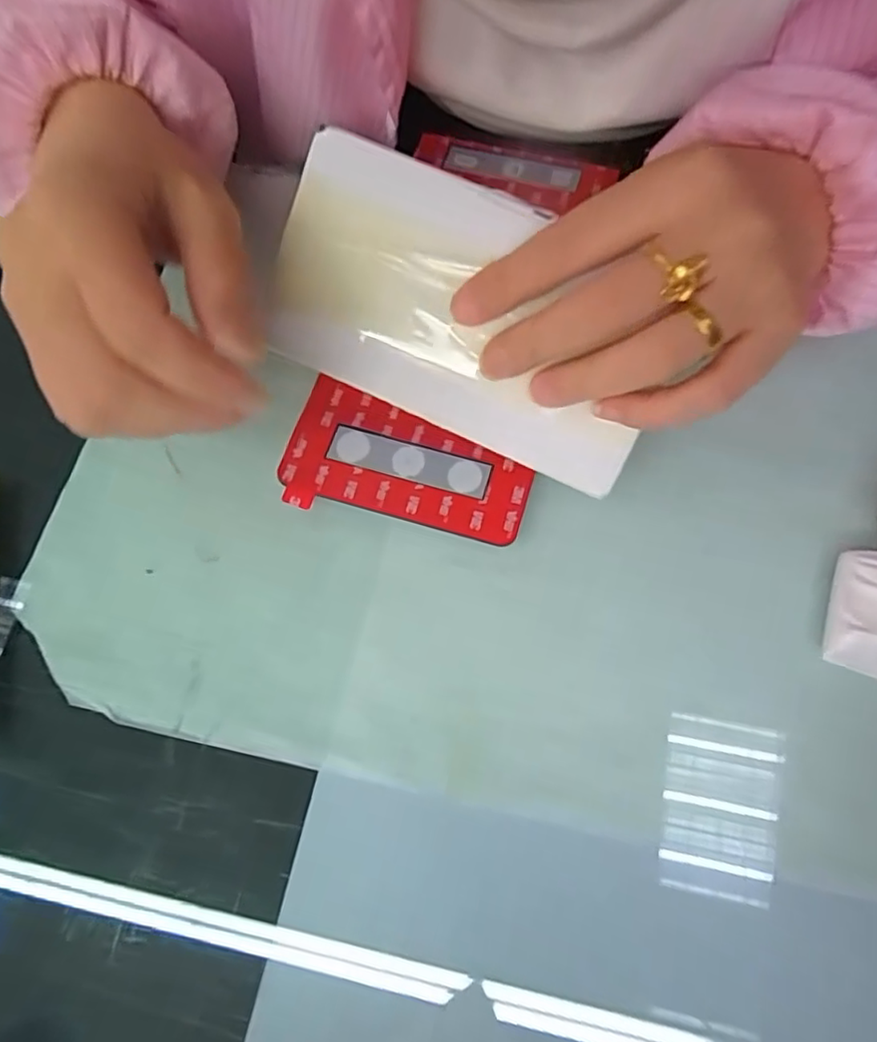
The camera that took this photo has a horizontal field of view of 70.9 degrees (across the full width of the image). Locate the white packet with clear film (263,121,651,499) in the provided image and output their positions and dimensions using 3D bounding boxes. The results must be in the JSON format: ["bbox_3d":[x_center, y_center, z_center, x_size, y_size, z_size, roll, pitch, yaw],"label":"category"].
[{"bbox_3d":[0.010,-0.077,0.229,0.148,0.011,0.083,26,100,6],"label":"white packet with clear film"}]

